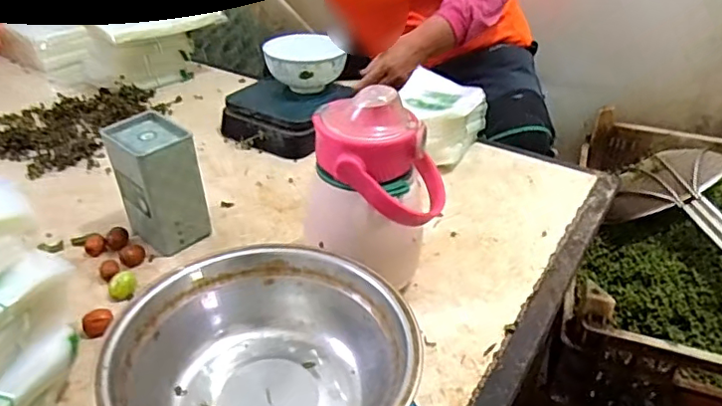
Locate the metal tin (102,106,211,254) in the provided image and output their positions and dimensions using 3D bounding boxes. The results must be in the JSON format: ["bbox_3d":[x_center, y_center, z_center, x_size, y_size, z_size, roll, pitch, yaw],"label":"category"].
[{"bbox_3d":[-0.213,-0.018,0.587,0.086,0.119,0.063,27,41,33],"label":"metal tin"}]

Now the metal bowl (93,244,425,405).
[{"bbox_3d":[-0.060,0.110,0.361,0.181,0.058,0.181,1,33,-1],"label":"metal bowl"}]

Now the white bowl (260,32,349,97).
[{"bbox_3d":[-0.081,-0.203,0.822,0.116,0.069,0.102,-6,34,-13],"label":"white bowl"}]

